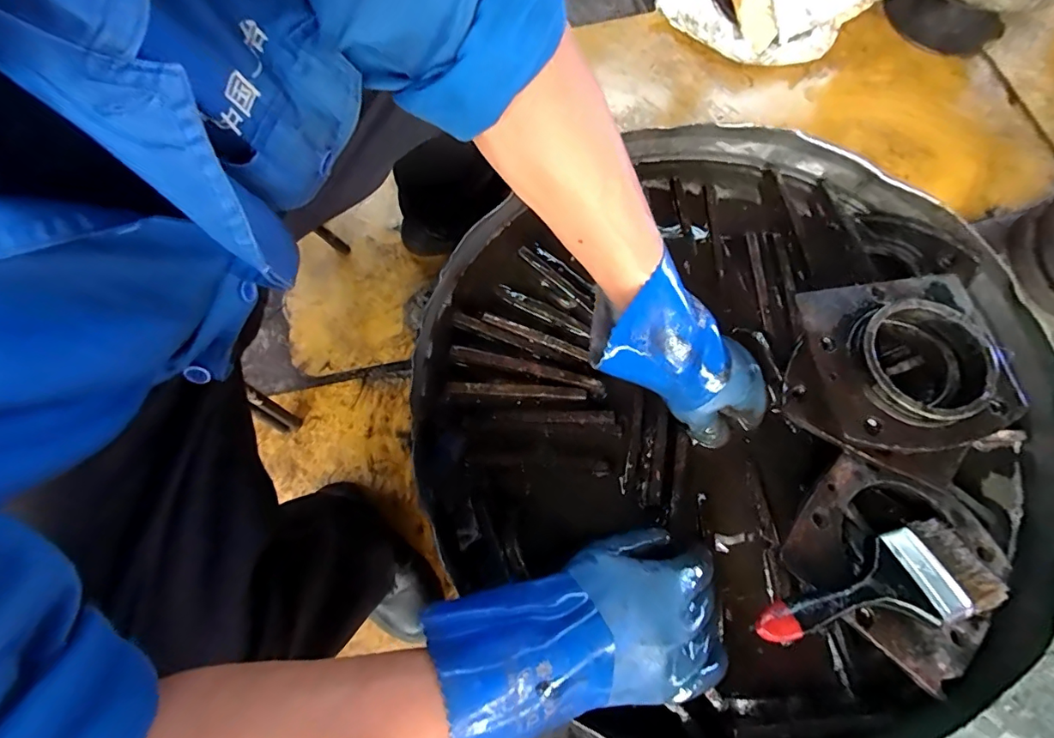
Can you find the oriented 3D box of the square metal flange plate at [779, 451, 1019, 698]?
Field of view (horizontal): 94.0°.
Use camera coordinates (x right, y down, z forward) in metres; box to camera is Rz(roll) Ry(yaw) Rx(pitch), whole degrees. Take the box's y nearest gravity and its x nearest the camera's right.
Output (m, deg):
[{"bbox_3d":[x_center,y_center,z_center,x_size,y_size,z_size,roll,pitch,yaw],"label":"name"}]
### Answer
[{"bbox_3d":[0.303,0.152,0.401,0.150,0.013,0.144,39,71,15],"label":"square metal flange plate"}]

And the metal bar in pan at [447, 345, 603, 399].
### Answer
[{"bbox_3d":[0.001,0.001,0.478,0.149,0.022,0.012,15,73,3],"label":"metal bar in pan"}]

